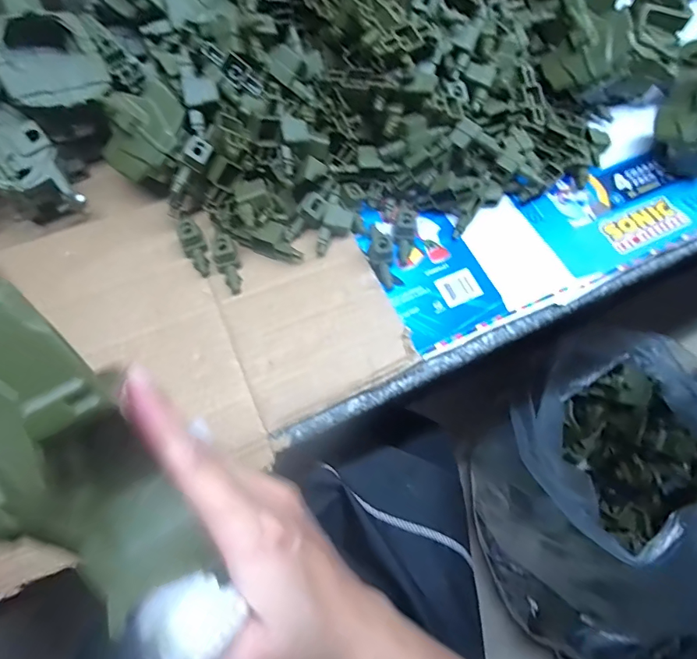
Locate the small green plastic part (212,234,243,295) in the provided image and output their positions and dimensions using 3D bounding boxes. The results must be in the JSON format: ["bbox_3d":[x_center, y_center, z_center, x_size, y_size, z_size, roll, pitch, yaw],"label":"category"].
[{"bbox_3d":[-0.100,-0.054,0.375,0.018,0.014,0.048,-16,100,-10],"label":"small green plastic part"}]

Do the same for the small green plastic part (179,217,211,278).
[{"bbox_3d":[-0.129,-0.069,0.378,0.017,0.011,0.048,-20,108,-12],"label":"small green plastic part"}]

